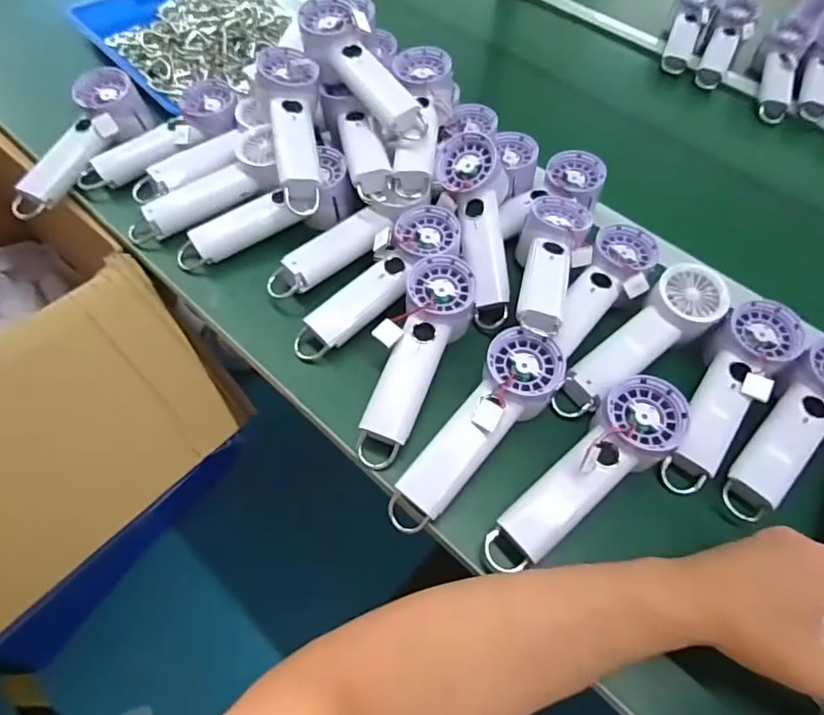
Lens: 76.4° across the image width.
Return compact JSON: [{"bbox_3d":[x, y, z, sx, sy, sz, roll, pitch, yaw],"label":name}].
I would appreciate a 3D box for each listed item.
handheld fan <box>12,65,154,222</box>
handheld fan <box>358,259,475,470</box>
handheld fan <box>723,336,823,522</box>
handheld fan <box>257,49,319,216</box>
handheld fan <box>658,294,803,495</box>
[{"bbox_3d":[-0.374,-0.235,0.588,0.080,0.049,0.196,26,76,12],"label":"handheld fan"},{"bbox_3d":[0.002,0.001,0.460,0.074,0.032,0.199,20,72,8],"label":"handheld fan"},{"bbox_3d":[0.328,0.055,0.440,0.058,0.035,0.193,41,79,20],"label":"handheld fan"},{"bbox_3d":[-0.123,-0.232,0.546,0.063,0.057,0.190,-7,71,-9],"label":"handheld fan"},{"bbox_3d":[0.280,0.035,0.463,0.063,0.033,0.199,32,76,15],"label":"handheld fan"}]

